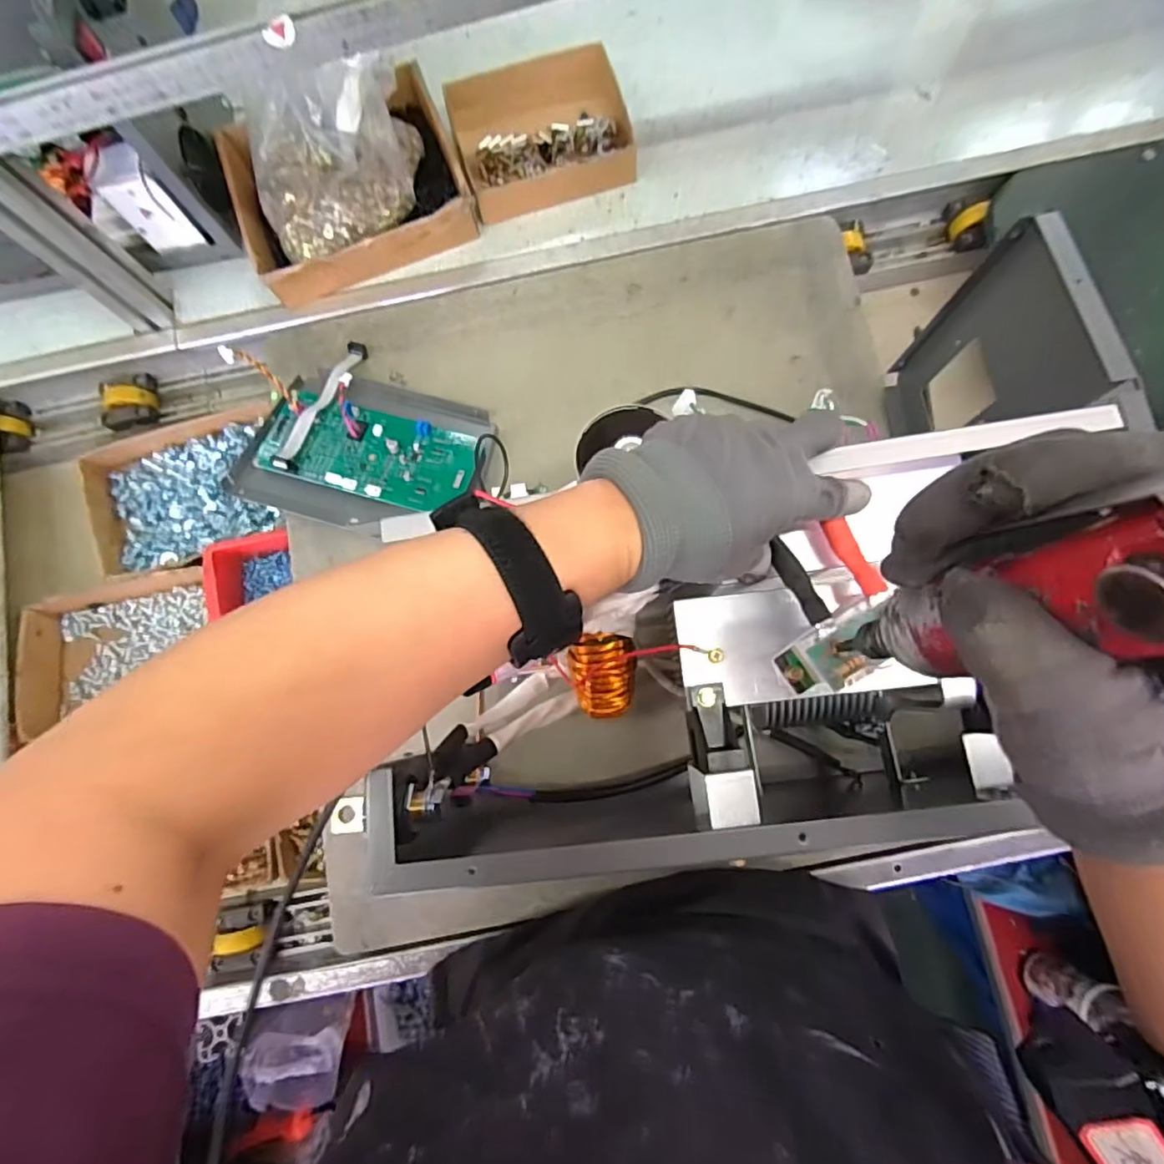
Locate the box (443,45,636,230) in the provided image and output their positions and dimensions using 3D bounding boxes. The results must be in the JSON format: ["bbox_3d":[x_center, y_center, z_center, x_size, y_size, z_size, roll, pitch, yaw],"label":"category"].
[{"bbox_3d":[-0.043,-0.464,0.621,0.178,0.042,0.140,-18,80,0],"label":"box"}]

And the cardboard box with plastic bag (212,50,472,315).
[{"bbox_3d":[-0.232,-0.396,0.569,0.214,0.131,0.184,-24,80,-1],"label":"cardboard box with plastic bag"}]

